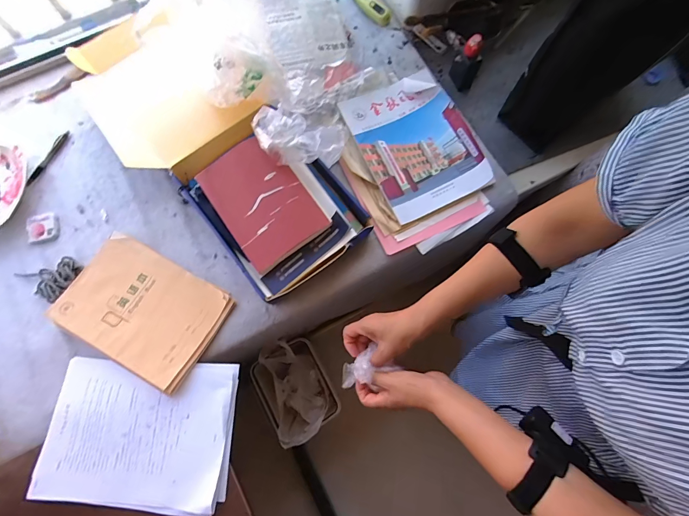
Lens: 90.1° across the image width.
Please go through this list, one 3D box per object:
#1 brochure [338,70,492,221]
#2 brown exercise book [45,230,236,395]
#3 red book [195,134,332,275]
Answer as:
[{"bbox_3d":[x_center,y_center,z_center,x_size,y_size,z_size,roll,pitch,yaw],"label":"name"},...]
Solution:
[{"bbox_3d":[0.133,-0.225,0.664,0.193,0.027,0.273,-26,80,2],"label":"brochure"},{"bbox_3d":[-0.353,0.086,0.603,0.263,0.015,0.184,28,70,6],"label":"brown exercise book"},{"bbox_3d":[-0.143,-0.100,0.594,0.147,0.019,0.210,-36,82,0],"label":"red book"}]

